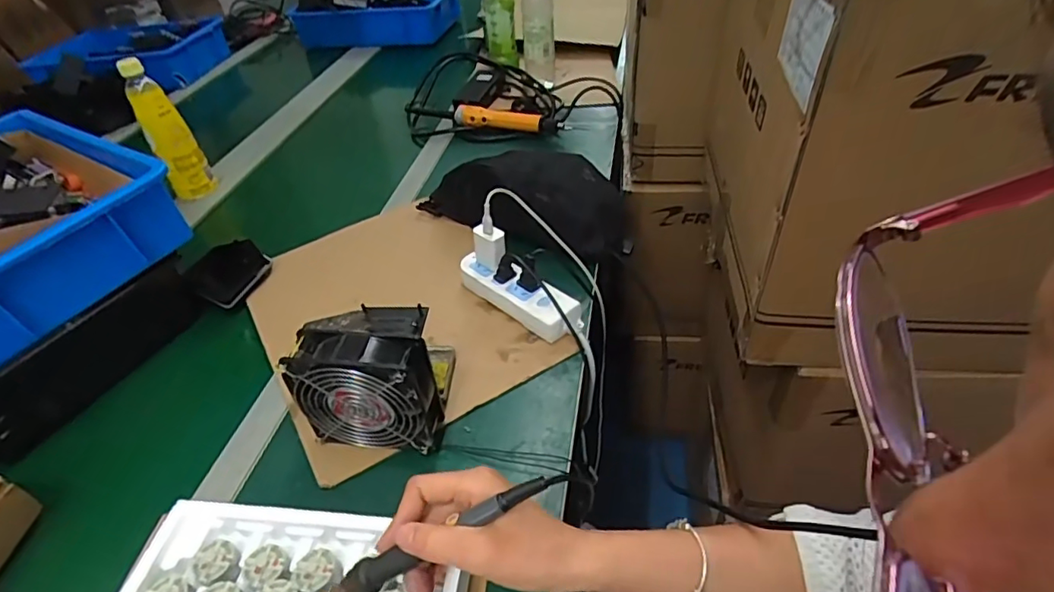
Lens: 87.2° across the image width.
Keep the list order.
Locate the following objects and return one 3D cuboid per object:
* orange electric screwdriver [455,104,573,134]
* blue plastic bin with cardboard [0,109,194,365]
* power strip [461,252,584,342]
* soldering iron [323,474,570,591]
[{"bbox_3d":[-0.030,-0.320,1.003,0.207,0.044,0.035,6,44,13],"label":"orange electric screwdriver"},{"bbox_3d":[-0.613,-0.101,0.638,0.398,0.109,0.259,25,51,30],"label":"blue plastic bin with cardboard"},{"bbox_3d":[-0.009,-0.004,0.661,0.176,0.035,0.056,28,53,32],"label":"power strip"},{"bbox_3d":[-0.066,0.163,0.358,0.203,0.023,0.019,-30,44,4],"label":"soldering iron"}]

